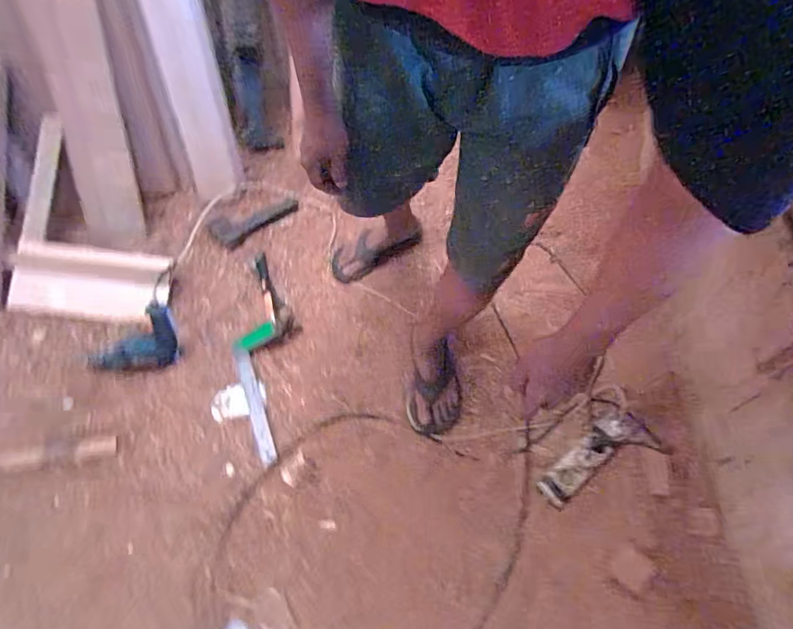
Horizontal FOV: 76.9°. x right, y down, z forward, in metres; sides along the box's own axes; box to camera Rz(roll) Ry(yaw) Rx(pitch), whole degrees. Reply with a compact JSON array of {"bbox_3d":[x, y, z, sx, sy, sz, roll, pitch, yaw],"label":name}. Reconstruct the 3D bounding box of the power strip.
[{"bbox_3d":[0.418,0.318,1.106,0.245,0.031,0.065,-38,68,-21],"label":"power strip"}]

